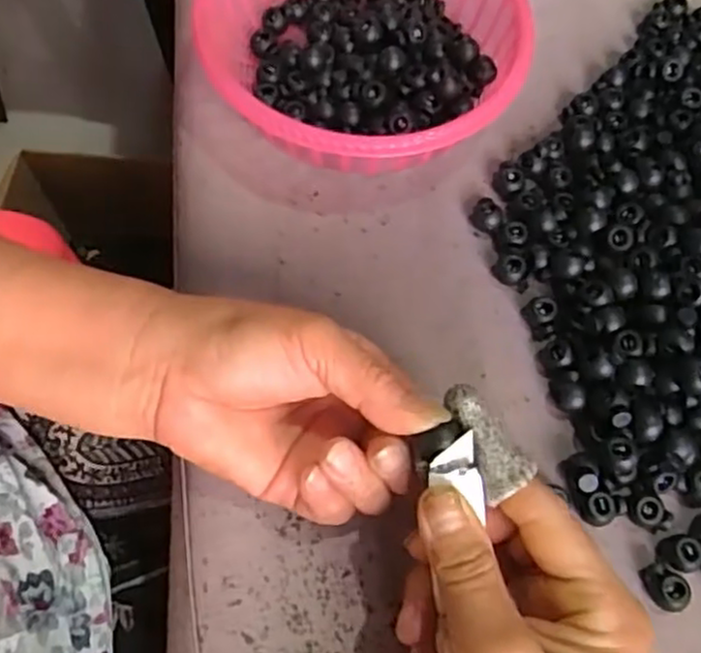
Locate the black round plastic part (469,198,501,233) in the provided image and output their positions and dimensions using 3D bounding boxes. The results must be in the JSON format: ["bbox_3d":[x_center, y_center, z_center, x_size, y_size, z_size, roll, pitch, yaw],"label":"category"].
[{"bbox_3d":[0.071,-0.058,0.370,0.015,0.013,0.017,23,66,7],"label":"black round plastic part"}]

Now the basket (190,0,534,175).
[{"bbox_3d":[0.007,-0.149,0.387,0.170,0.054,0.170,1,65,-3],"label":"basket"}]

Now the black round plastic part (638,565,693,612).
[{"bbox_3d":[0.132,0.109,0.298,0.014,0.010,0.020,-26,69,-14],"label":"black round plastic part"}]

